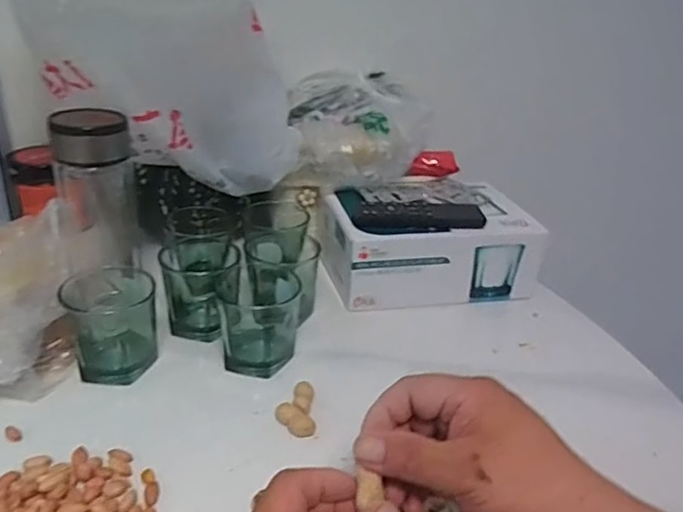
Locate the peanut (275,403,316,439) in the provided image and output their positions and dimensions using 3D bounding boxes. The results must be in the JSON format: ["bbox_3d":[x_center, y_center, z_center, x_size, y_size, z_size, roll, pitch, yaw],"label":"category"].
[{"bbox_3d":[-0.037,0.132,0.465,0.035,0.012,0.017,23,33,31],"label":"peanut"}]

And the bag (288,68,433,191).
[{"bbox_3d":[0.023,-0.165,0.730,0.171,0.100,0.182,7,28,4],"label":"bag"}]

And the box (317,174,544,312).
[{"bbox_3d":[0.100,-0.019,0.687,0.221,0.106,0.137,-3,29,-15],"label":"box"}]

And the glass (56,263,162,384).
[{"bbox_3d":[-0.200,0.056,0.514,0.068,0.083,0.077,-1,28,-13],"label":"glass"}]

